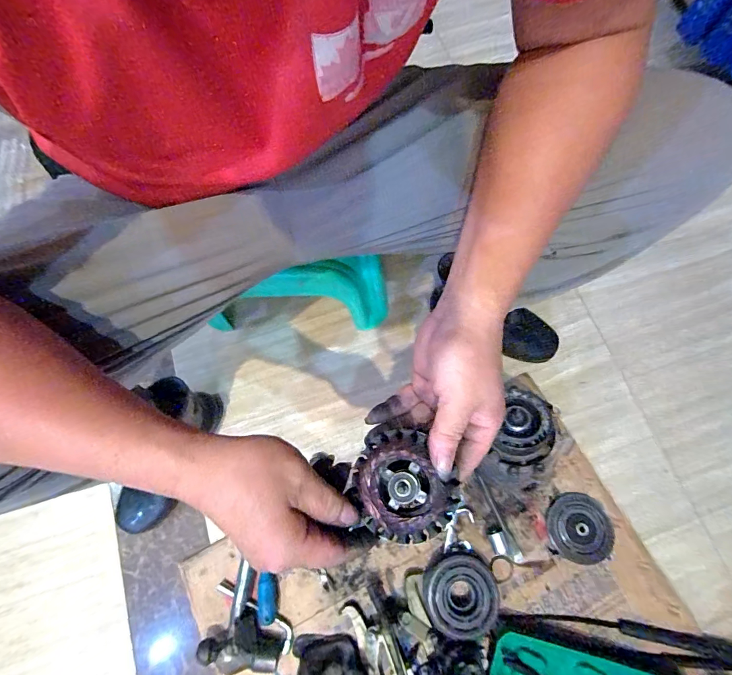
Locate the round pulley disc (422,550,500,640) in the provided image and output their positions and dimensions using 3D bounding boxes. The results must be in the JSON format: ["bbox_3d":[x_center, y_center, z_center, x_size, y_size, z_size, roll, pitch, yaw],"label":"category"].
[{"bbox_3d":[0.147,0.401,0.606,0.112,0.044,0.105,0,73,-1],"label":"round pulley disc"}]

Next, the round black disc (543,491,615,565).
[{"bbox_3d":[0.359,0.321,0.648,0.102,0.023,0.105,0,73,-1],"label":"round black disc"}]

